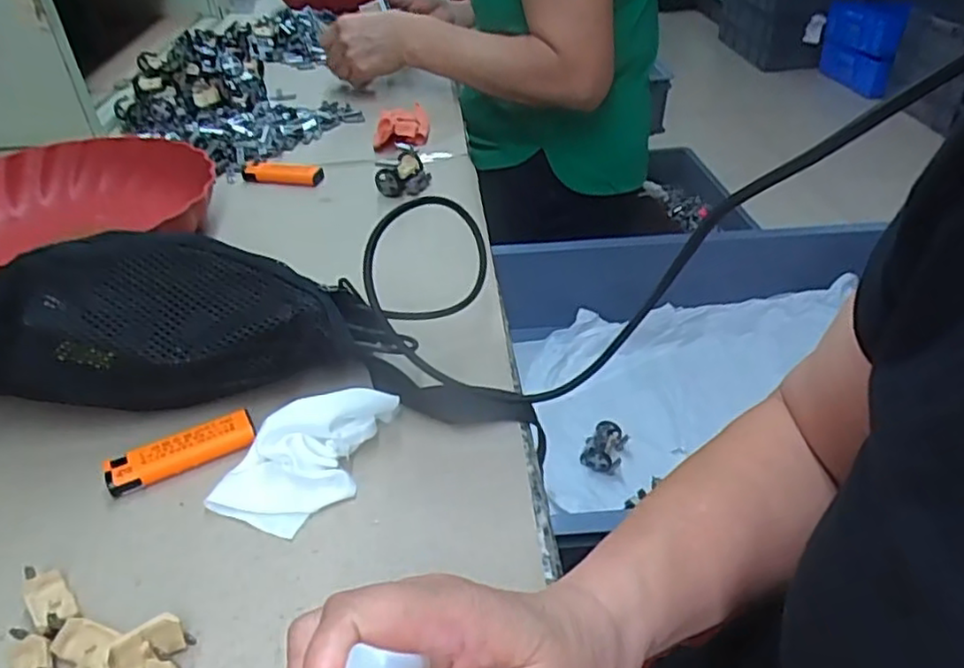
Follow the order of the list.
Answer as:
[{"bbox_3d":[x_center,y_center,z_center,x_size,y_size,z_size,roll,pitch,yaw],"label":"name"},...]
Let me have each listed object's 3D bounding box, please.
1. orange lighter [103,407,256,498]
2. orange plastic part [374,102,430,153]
[{"bbox_3d":[-0.173,0.069,0.391,0.080,0.016,0.024,-18,41,-17],"label":"orange lighter"},{"bbox_3d":[-0.088,-0.234,0.762,0.057,0.028,0.079,-2,39,2],"label":"orange plastic part"}]

